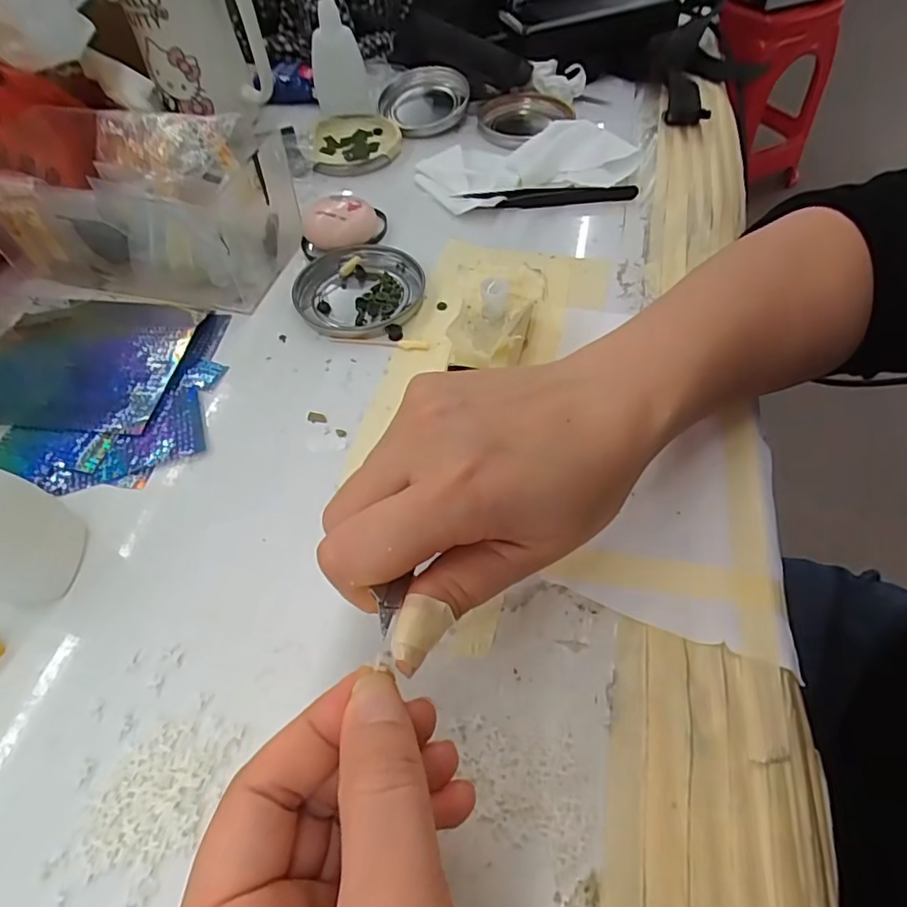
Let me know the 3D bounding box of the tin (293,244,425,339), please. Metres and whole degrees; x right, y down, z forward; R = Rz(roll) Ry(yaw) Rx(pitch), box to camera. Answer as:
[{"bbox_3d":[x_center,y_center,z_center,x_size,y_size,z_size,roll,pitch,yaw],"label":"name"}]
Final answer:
[{"bbox_3d":[-0.058,-0.101,0.343,0.077,0.010,0.074,-1,55,2],"label":"tin"}]

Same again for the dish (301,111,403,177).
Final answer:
[{"bbox_3d":[-0.082,-0.256,0.450,0.077,0.011,0.091,-10,55,-5],"label":"dish"}]

